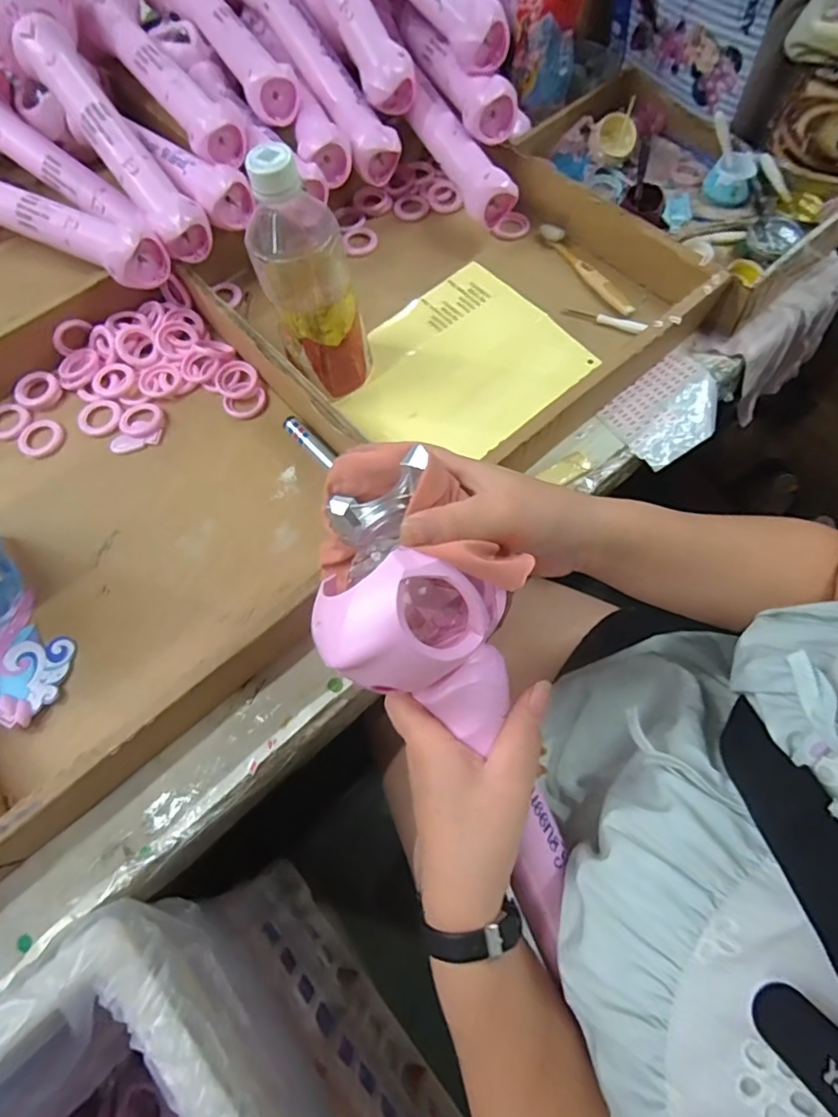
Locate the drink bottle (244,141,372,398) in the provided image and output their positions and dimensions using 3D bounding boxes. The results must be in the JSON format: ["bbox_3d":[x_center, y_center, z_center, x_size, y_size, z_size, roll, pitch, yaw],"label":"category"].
[{"bbox_3d":[-0.079,-0.194,0.405,0.067,0.182,0.052,-16,72,-5],"label":"drink bottle"}]

